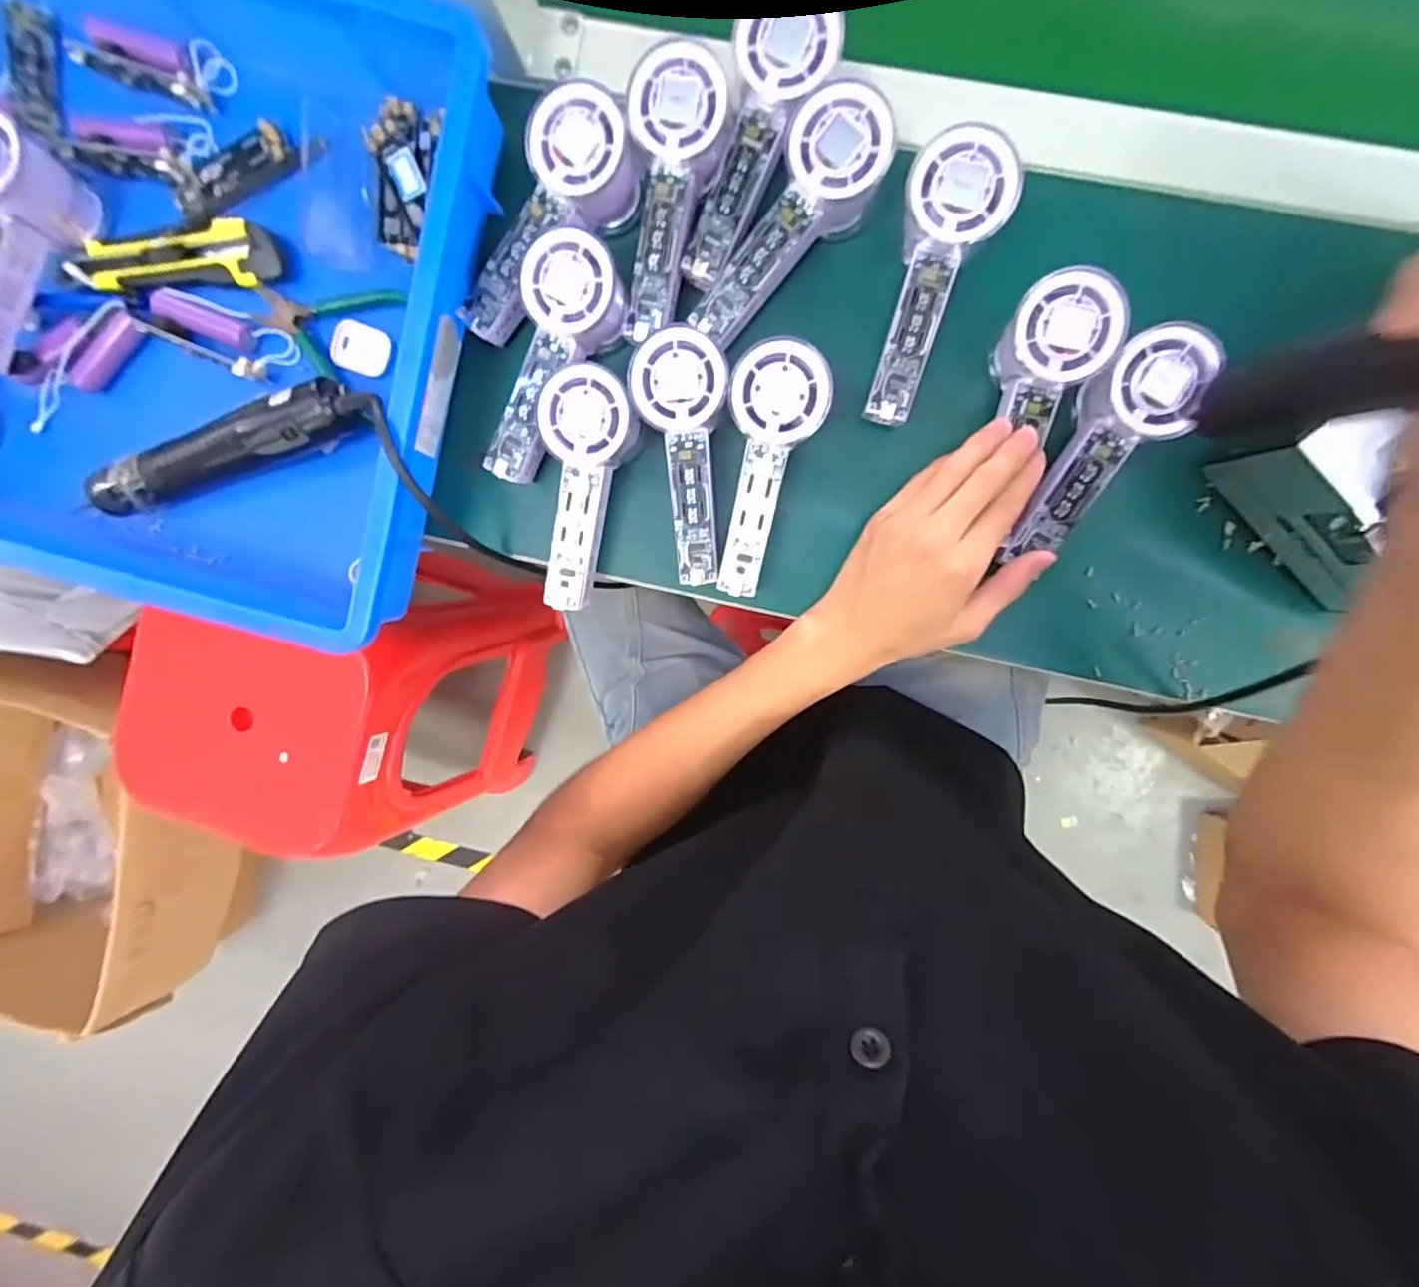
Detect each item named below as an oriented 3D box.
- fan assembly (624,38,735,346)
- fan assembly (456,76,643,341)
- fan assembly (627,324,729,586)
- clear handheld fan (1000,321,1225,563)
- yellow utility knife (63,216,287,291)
[{"bbox_3d":[-0.023,-0.258,0.369,0.054,0.024,0.146,12,109,3],"label":"fan assembly"},{"bbox_3d":[-0.099,-0.251,0.380,0.065,0.036,0.144,44,112,0],"label":"fan assembly"},{"bbox_3d":[-0.013,-0.113,0.390,0.053,0.034,0.146,-3,108,5],"label":"fan assembly"},{"bbox_3d":[0.222,-0.110,0.357,0.050,0.026,0.139,31,115,1],"label":"clear handheld fan"},{"bbox_3d":[-0.356,-0.258,0.420,0.153,0.023,0.043,1,96,5],"label":"yellow utility knife"}]

